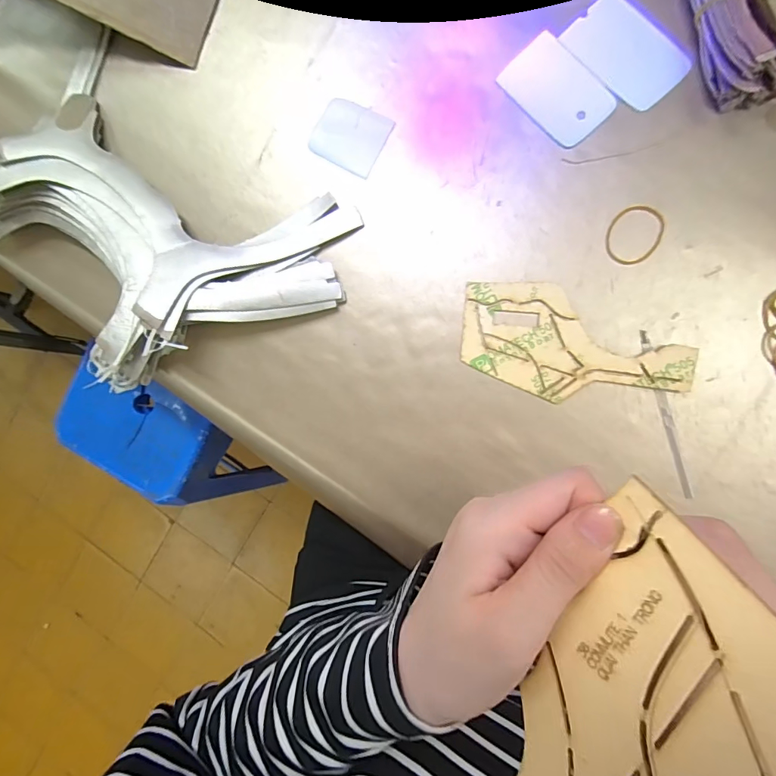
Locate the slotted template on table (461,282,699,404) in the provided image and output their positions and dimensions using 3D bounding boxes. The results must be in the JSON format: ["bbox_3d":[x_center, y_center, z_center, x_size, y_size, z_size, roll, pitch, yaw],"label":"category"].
[{"bbox_3d":[0.136,-0.029,0.331,0.168,0.008,0.078,25,94,8],"label":"slotted template on table"}]

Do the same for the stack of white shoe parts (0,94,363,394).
[{"bbox_3d":[-0.211,-0.117,0.373,0.340,0.047,0.223,24,94,8],"label":"stack of white shoe parts"}]

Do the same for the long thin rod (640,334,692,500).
[{"bbox_3d":[0.206,0.019,0.321,0.008,0.004,0.126,-16,88,9],"label":"long thin rod"}]

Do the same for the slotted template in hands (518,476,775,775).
[{"bbox_3d":[0.068,0.122,0.141,0.004,0.065,0.166,16,103,-35],"label":"slotted template in hands"}]

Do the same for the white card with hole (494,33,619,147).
[{"bbox_3d":[0.131,-0.230,0.335,0.053,0.004,0.083,-41,84,7],"label":"white card with hole"}]

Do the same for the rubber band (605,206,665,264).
[{"bbox_3d":[0.185,-0.115,0.326,0.038,0.004,0.046,34,95,7],"label":"rubber band"}]

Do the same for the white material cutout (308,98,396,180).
[{"bbox_3d":[-0.032,-0.212,0.364,0.059,0.004,0.051,30,95,8],"label":"white material cutout"}]

